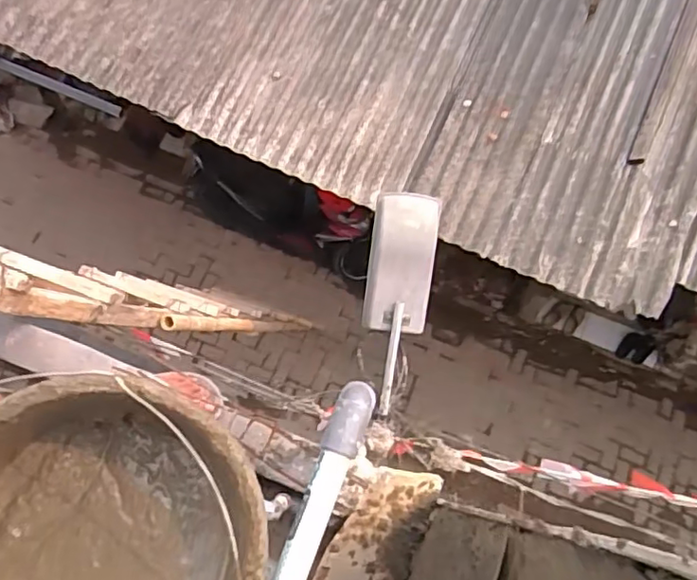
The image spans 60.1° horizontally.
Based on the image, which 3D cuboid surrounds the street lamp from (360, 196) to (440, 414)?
[{"bbox_3d":[0.104,0.033,1.354,0.142,0.075,0.493,6,104,0],"label":"street lamp"}]

